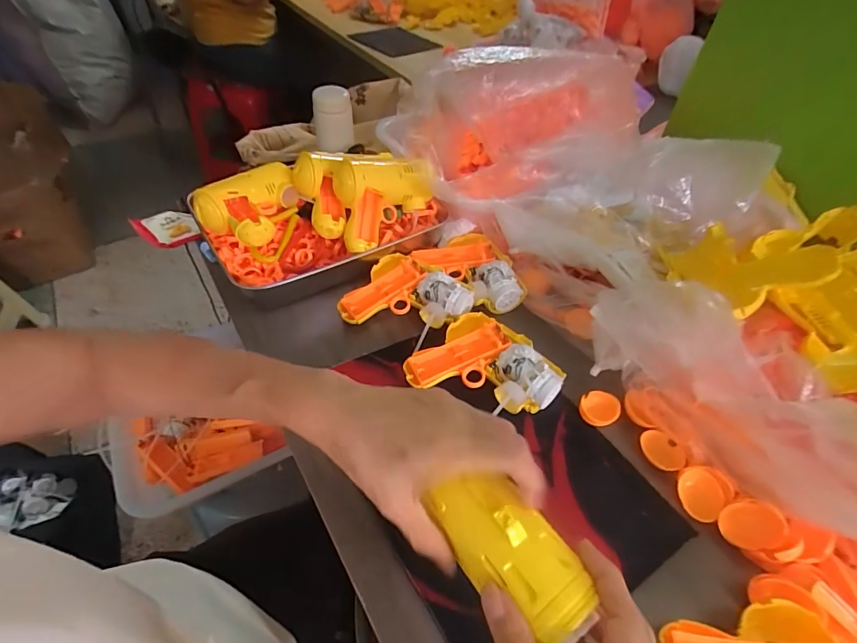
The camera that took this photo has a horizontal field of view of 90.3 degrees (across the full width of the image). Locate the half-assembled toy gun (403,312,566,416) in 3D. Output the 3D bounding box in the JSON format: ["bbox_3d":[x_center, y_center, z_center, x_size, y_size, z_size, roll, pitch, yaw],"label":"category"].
[{"bbox_3d":[0.061,0.052,0.447,0.136,0.034,0.114,34,54,24],"label":"half-assembled toy gun"}]

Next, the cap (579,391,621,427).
[{"bbox_3d":[0.177,0.090,0.440,0.039,0.012,0.035,-11,49,-13],"label":"cap"}]

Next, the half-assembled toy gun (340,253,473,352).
[{"bbox_3d":[-0.030,-0.029,0.513,0.133,0.034,0.117,33,54,23],"label":"half-assembled toy gun"}]

